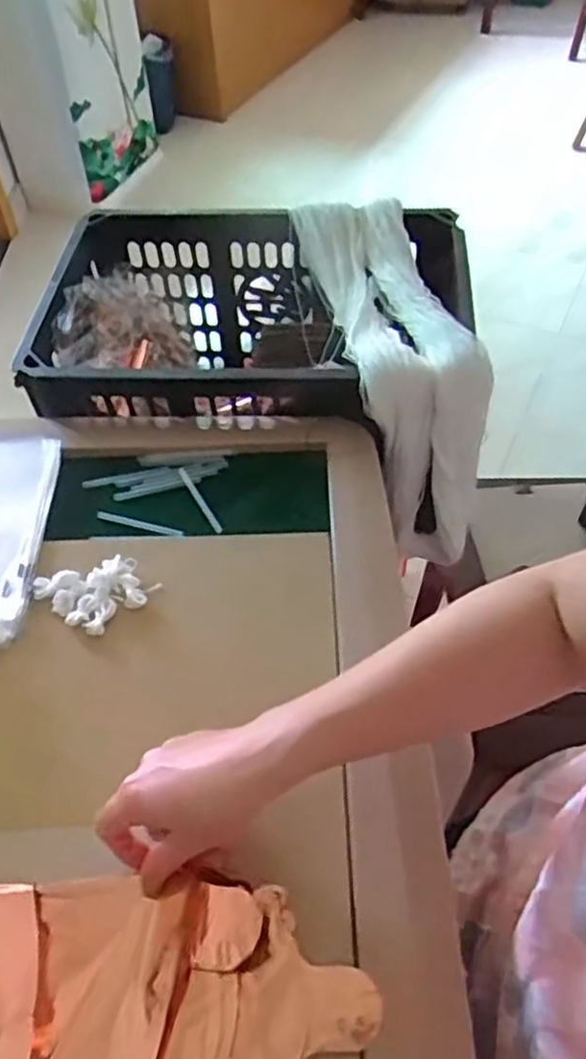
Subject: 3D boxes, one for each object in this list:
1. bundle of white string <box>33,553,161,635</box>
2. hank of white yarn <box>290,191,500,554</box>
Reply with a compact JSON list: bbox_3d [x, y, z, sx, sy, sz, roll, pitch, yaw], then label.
[{"bbox_3d":[-0.156,0.044,0.563,0.076,0.018,0.068,32,58,25],"label":"bundle of white string"},{"bbox_3d":[0.100,-0.178,0.769,0.112,0.215,0.397,-10,67,-7],"label":"hank of white yarn"}]

